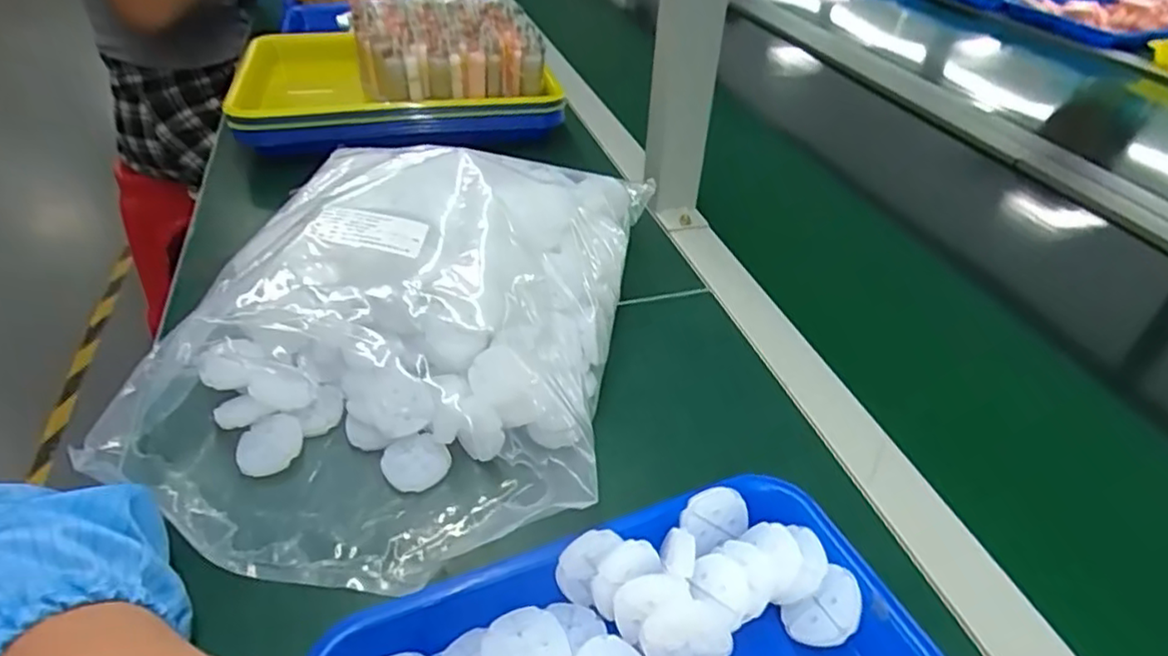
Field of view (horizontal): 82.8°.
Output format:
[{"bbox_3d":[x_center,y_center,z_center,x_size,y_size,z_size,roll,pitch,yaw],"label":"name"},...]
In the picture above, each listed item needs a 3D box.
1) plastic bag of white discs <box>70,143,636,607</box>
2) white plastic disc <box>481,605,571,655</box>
[{"bbox_3d":[-0.105,-0.021,0.421,0.247,0.106,0.342,7,40,6],"label":"plastic bag of white discs"},{"bbox_3d":[-0.024,0.137,0.280,0.034,0.009,0.034,1,40,-1],"label":"white plastic disc"}]

